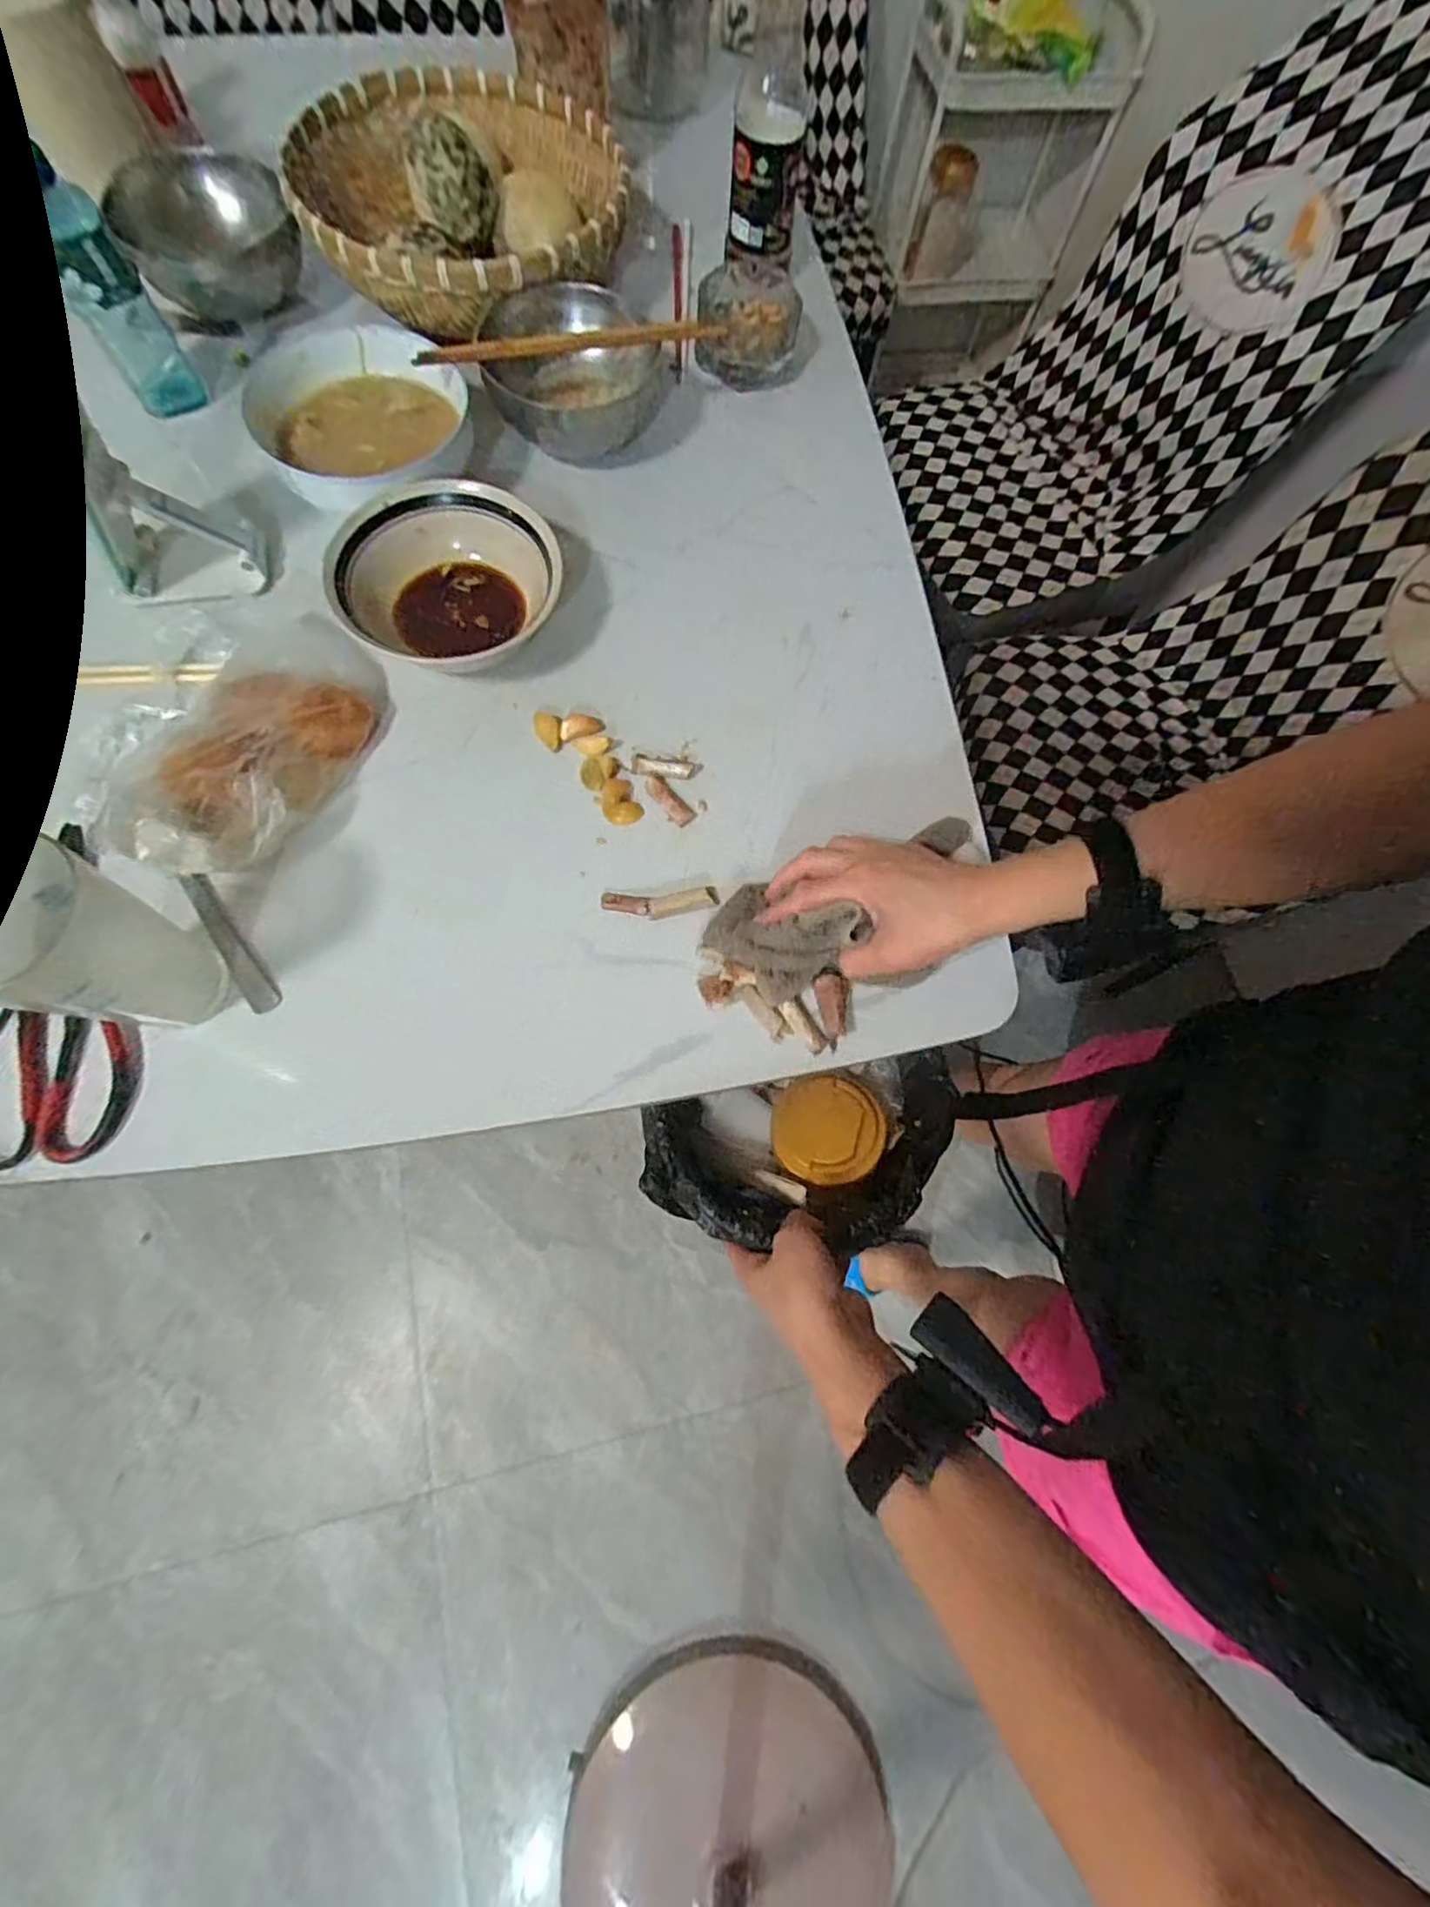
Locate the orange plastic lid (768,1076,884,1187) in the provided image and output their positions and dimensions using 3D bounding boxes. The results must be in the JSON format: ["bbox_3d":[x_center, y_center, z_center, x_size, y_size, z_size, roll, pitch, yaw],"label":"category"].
[{"bbox_3d":[0.087,0.135,0.519,0.082,0.018,0.082,-4,56,6],"label":"orange plastic lid"}]

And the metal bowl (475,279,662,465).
[{"bbox_3d":[-0.122,-0.497,0.592,0.144,0.078,0.140,1,73,-4],"label":"metal bowl"}]

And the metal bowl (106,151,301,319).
[{"bbox_3d":[-0.452,-0.646,0.609,0.138,0.063,0.138,1,73,-4],"label":"metal bowl"}]

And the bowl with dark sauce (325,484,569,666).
[{"bbox_3d":[-0.204,-0.285,0.529,0.168,0.058,0.150,-13,74,-8],"label":"bowl with dark sauce"}]

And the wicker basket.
[{"bbox_3d":[-0.232,-0.696,0.629,0.292,0.084,0.302,-12,74,-8],"label":"wicker basket"}]

